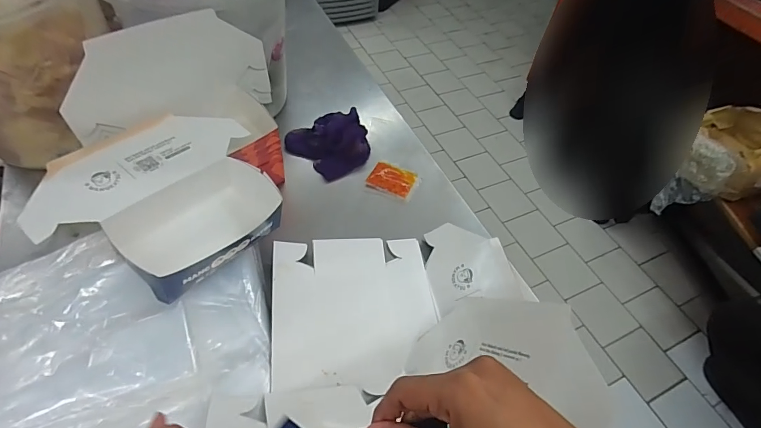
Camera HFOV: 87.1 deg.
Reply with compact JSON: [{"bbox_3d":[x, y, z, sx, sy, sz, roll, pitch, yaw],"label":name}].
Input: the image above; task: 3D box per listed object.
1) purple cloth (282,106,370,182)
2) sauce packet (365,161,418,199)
[{"bbox_3d":[-0.088,-0.143,0.755,0.149,0.049,0.138,-31,61,-26],"label":"purple cloth"},{"bbox_3d":[0.022,-0.064,0.727,0.082,0.014,0.066,22,53,11],"label":"sauce packet"}]

